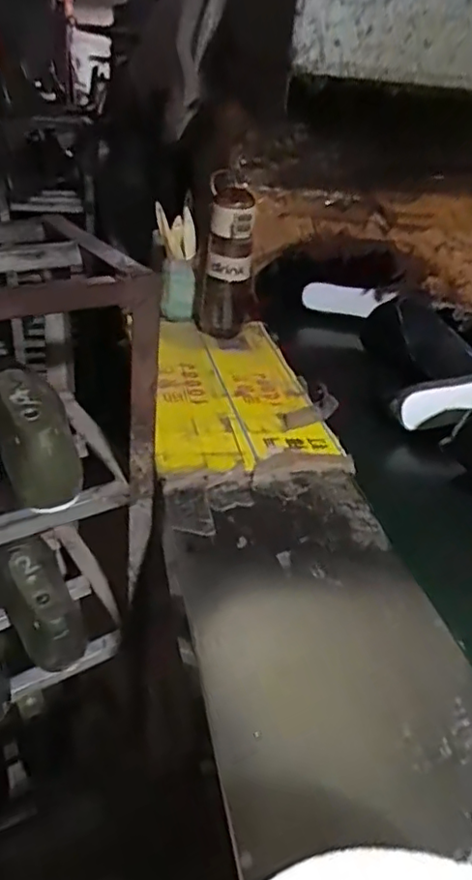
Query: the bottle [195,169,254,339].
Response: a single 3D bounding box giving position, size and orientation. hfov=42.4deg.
[{"bbox_3d":[-0.017,-0.283,0.969,0.080,0.228,0.079,1,32,-6],"label":"bottle"}]

